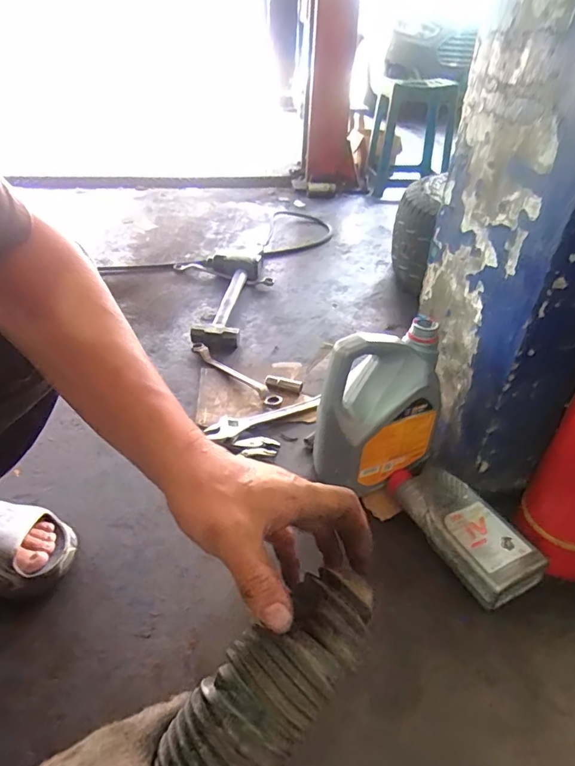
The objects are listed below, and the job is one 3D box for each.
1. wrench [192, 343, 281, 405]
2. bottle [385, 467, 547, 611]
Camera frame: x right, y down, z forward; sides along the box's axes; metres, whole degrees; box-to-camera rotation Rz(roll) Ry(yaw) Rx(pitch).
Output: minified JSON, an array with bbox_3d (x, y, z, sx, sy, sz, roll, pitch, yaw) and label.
[{"bbox_3d":[-0.120,-0.025,1.021,0.282,0.020,0.032,31,46,33],"label":"wrench"},{"bbox_3d":[0.252,0.209,0.694,0.105,0.056,0.234,-17,41,-23],"label":"bottle"}]

